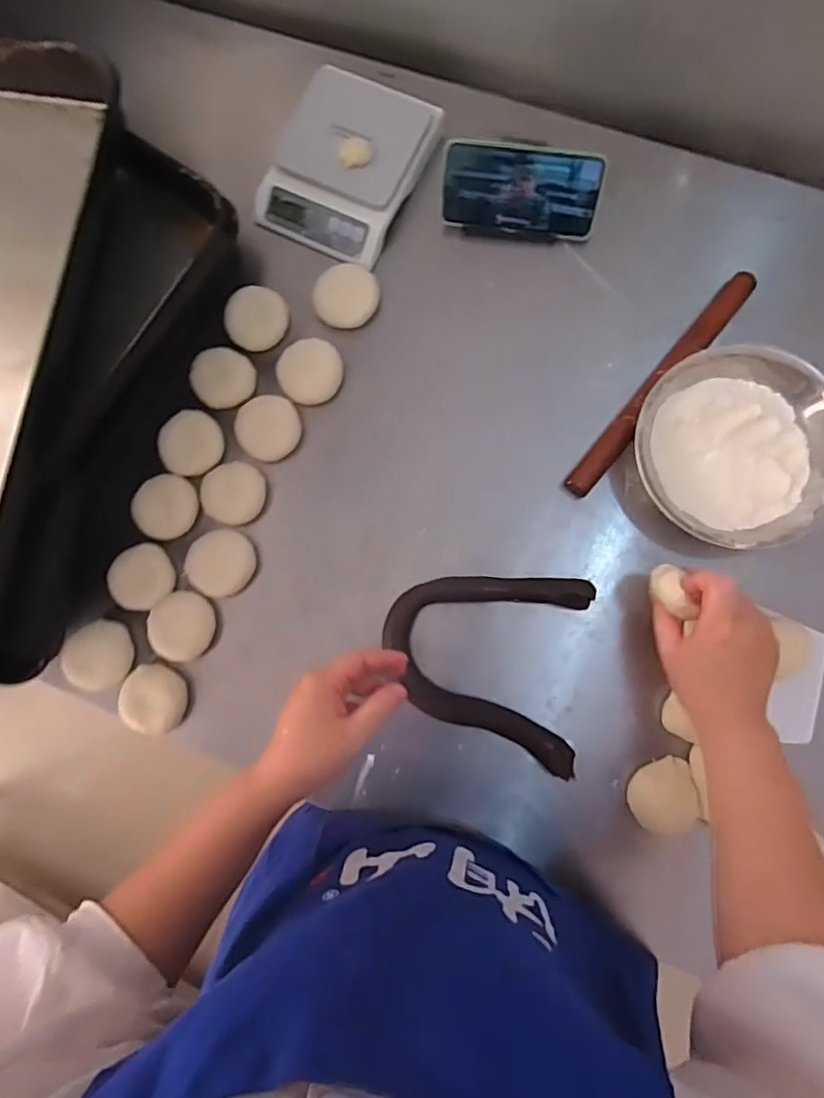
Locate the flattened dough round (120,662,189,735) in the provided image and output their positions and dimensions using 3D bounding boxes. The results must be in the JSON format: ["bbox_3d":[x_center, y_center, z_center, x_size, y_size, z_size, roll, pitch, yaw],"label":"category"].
[{"bbox_3d":[-0.266,0.153,0.593,0.066,0.016,0.065,-1,84,5],"label":"flattened dough round"}]

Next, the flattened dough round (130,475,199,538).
[{"bbox_3d":[-0.262,-0.045,0.616,0.062,0.015,0.066,-1,84,5],"label":"flattened dough round"}]

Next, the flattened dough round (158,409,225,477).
[{"bbox_3d":[-0.236,-0.112,0.615,0.063,0.014,0.069,-1,84,5],"label":"flattened dough round"}]

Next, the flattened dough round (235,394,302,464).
[{"bbox_3d":[-0.151,-0.129,0.617,0.068,0.017,0.065,-1,84,5],"label":"flattened dough round"}]

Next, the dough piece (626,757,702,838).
[{"bbox_3d":[0.234,0.231,0.541,0.055,0.036,0.063,3,84,6],"label":"dough piece"}]

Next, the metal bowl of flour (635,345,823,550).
[{"bbox_3d":[0.308,-0.089,0.550,0.184,0.083,0.168,-1,84,5],"label":"metal bowl of flour"}]

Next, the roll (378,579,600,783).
[{"bbox_3d":[0.069,0.112,0.570,0.190,0.028,0.190,-1,84,5],"label":"roll"}]

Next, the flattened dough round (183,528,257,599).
[{"bbox_3d":[-0.201,0.015,0.606,0.068,0.026,0.068,-1,84,5],"label":"flattened dough round"}]

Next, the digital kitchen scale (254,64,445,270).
[{"bbox_3d":[-0.070,-0.419,0.636,0.145,0.045,0.180,26,87,7],"label":"digital kitchen scale"}]

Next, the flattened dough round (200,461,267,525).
[{"bbox_3d":[-0.188,-0.059,0.612,0.066,0.016,0.060,-1,84,5],"label":"flattened dough round"}]

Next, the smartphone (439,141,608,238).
[{"bbox_3d":[0.113,-0.372,0.601,0.159,0.013,0.077,10,129,5],"label":"smartphone"}]

